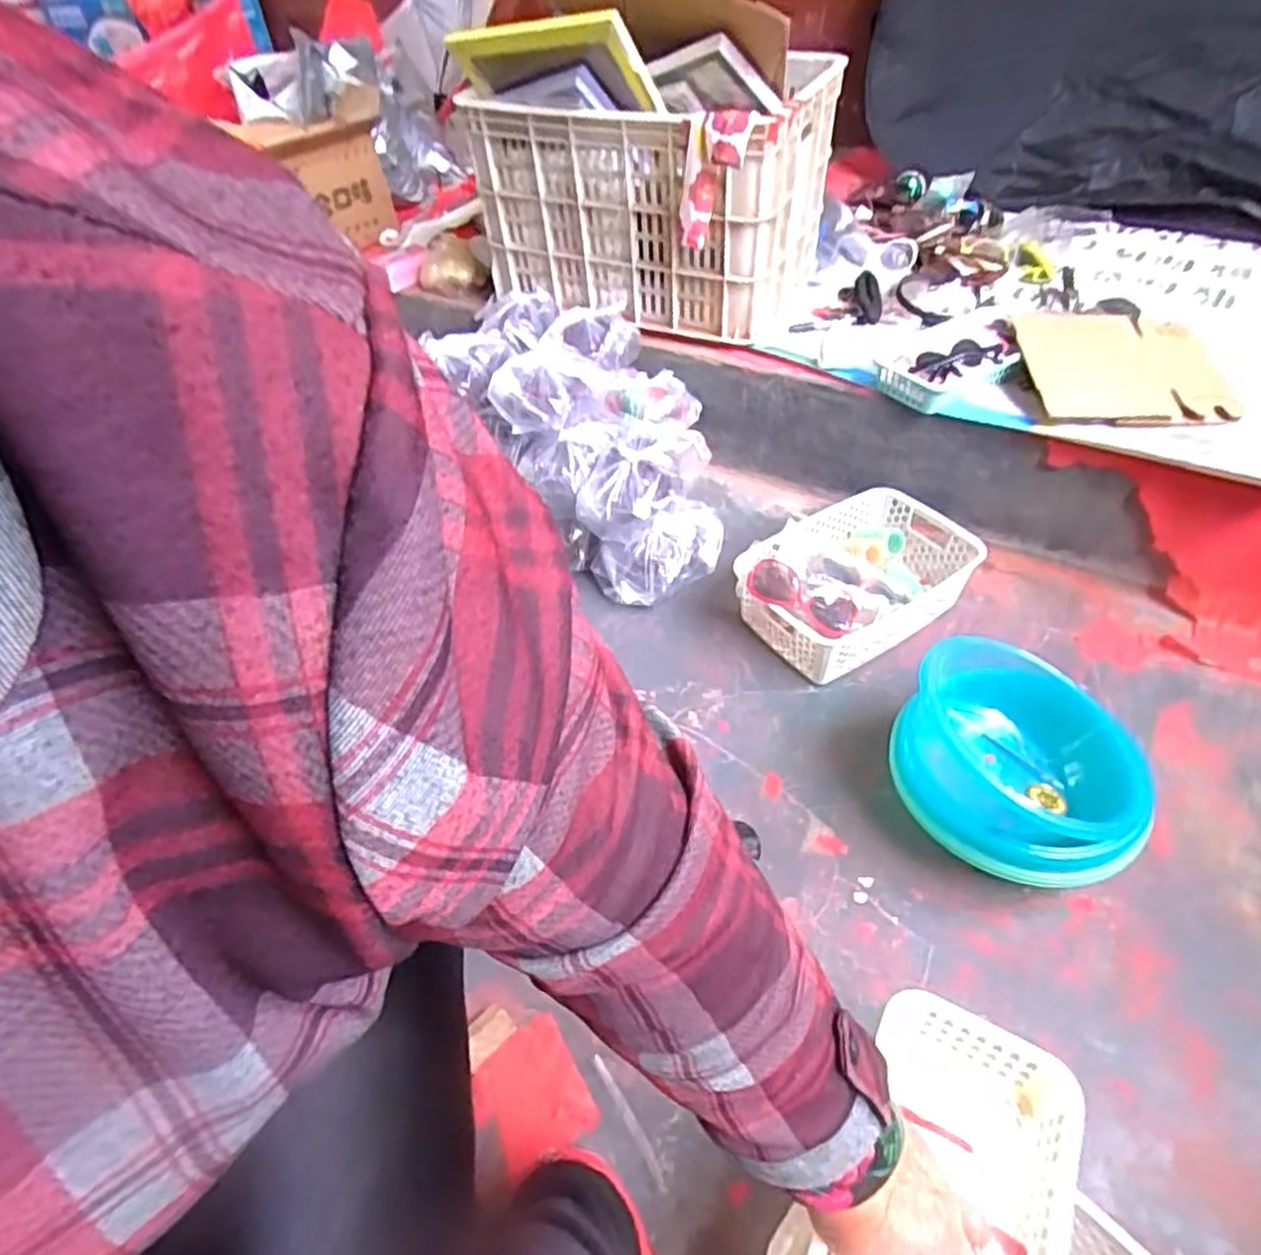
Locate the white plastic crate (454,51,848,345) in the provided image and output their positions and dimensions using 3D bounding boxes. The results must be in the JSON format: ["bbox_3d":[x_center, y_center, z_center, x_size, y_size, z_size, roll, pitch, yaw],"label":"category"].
[{"bbox_3d":[0.030,-0.696,1.185,0.517,0.285,0.306,20,50,21],"label":"white plastic crate"}]

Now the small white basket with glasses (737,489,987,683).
[{"bbox_3d":[0.290,-0.066,0.978,0.299,0.111,0.209,-30,52,-24],"label":"small white basket with glasses"}]

